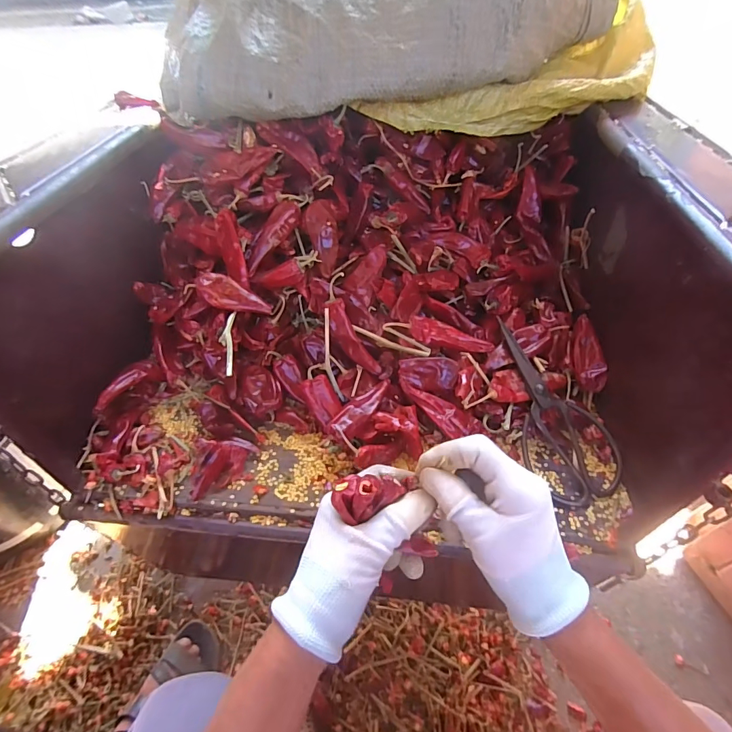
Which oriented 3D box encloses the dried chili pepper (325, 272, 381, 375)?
[{"bbox_3d":[-0.019,-0.039,0.437,0.029,0.112,0.026,-32,12,-25],"label":"dried chili pepper"}]

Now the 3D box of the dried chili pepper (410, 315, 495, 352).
[{"bbox_3d":[0.094,-0.032,0.446,0.096,0.015,0.028,15,47,-13],"label":"dried chili pepper"}]

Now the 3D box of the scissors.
[{"bbox_3d":[0.186,0.040,0.420,0.087,0.016,0.198,-15,67,-13],"label":"scissors"}]

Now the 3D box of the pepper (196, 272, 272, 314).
[{"bbox_3d":[-0.143,-0.075,0.437,0.082,0.016,0.033,24,50,-1],"label":"pepper"}]

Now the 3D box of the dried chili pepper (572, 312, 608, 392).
[{"bbox_3d":[0.246,-0.015,0.452,0.027,0.020,0.088,1,70,1],"label":"dried chili pepper"}]

